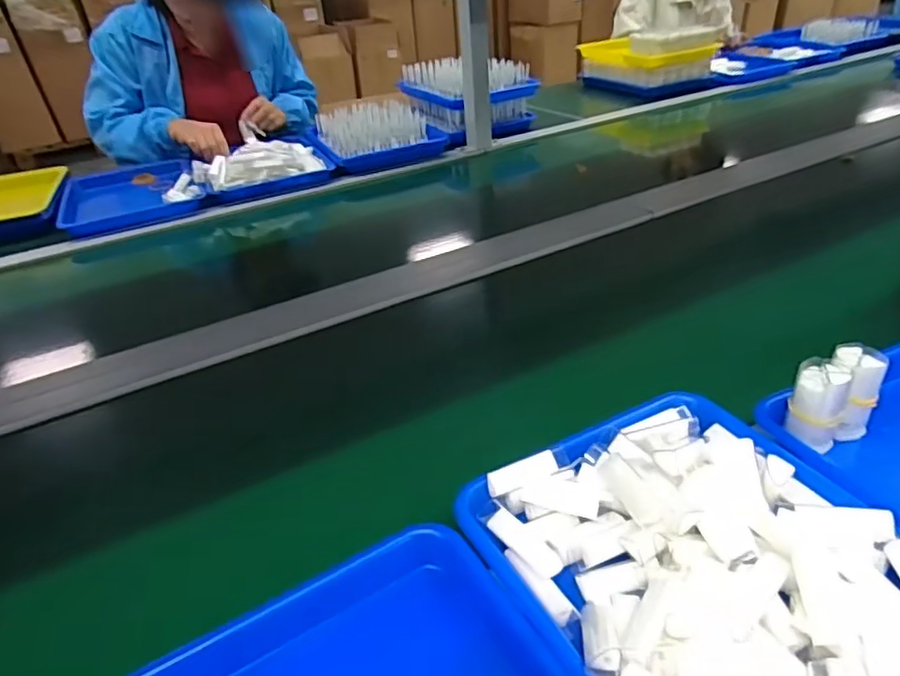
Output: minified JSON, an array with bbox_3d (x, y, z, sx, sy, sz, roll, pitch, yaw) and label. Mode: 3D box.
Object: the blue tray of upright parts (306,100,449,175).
[{"bbox_3d":[-0.169,-0.446,1.327,0.246,0.075,0.266,-16,35,-16],"label":"blue tray of upright parts"}]

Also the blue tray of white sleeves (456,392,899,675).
[{"bbox_3d":[0.179,0.152,0.373,0.242,0.044,0.316,-18,36,-19],"label":"blue tray of white sleeves"}]

